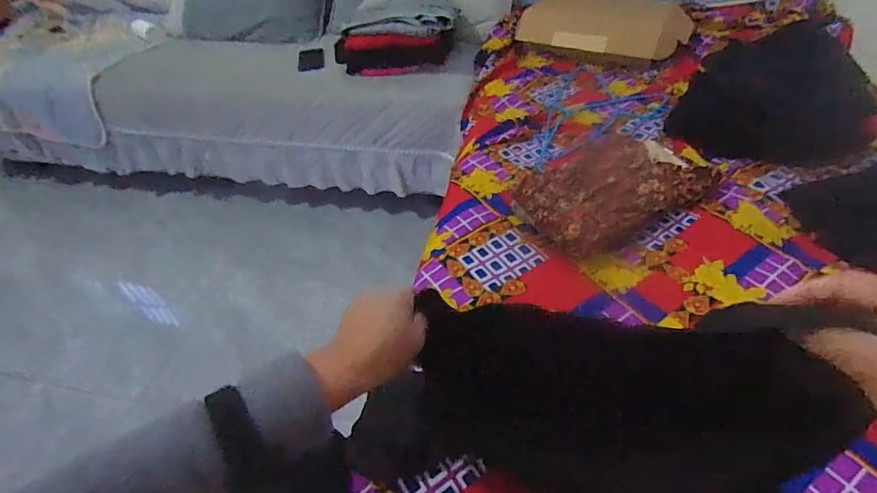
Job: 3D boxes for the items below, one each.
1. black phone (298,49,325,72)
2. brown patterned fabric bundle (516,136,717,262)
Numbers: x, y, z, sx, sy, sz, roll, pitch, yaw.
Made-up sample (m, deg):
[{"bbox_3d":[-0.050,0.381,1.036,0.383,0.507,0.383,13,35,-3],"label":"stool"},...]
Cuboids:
[{"bbox_3d":[-0.377,-0.553,1.355,0.075,0.013,0.131,-11,45,-5],"label":"black phone"},{"bbox_3d":[0.303,-0.100,0.778,0.332,0.072,0.180,-27,49,-20],"label":"brown patterned fabric bundle"}]

